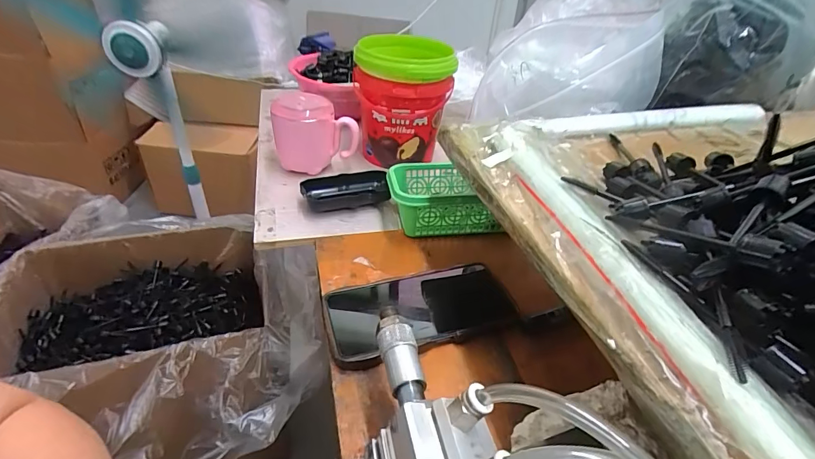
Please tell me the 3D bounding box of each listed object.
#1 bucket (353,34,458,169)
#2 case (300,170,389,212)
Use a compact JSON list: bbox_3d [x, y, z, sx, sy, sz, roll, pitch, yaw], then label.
[{"bbox_3d":[-0.011,-0.180,0.584,0.118,0.153,0.123,-4,38,-13],"label":"bucket"},{"bbox_3d":[-0.076,-0.049,0.510,0.108,0.029,0.050,-9,39,-19],"label":"case"}]

